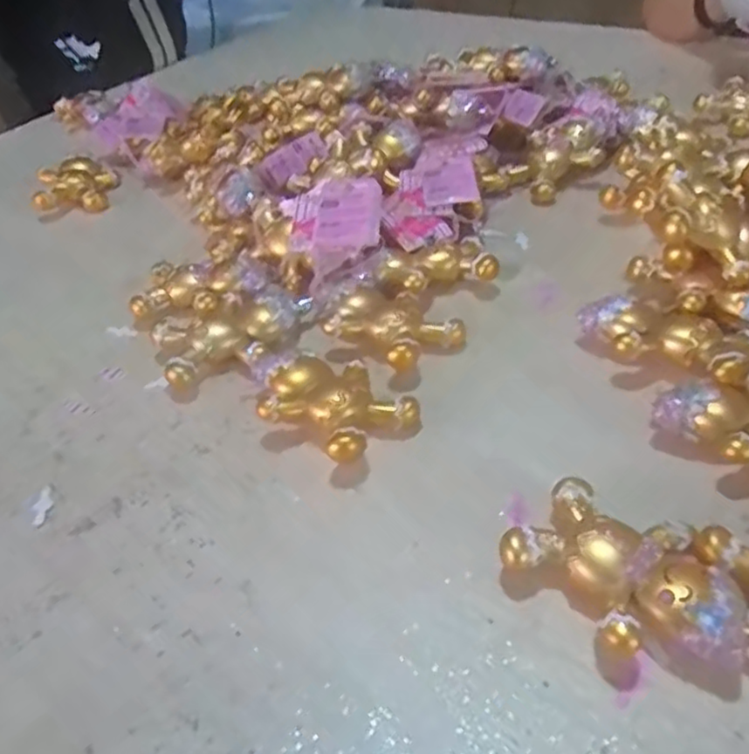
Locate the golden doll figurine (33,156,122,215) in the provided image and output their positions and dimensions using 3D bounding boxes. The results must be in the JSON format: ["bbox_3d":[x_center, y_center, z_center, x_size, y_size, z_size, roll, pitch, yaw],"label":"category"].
[{"bbox_3d":[-0.327,-0.211,0.747,0.082,0.037,0.062,-12,41,-6],"label":"golden doll figurine"}]

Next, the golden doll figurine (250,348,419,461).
[{"bbox_3d":[-0.031,0.016,0.447,0.079,0.031,0.098,-32,46,-26],"label":"golden doll figurine"}]

